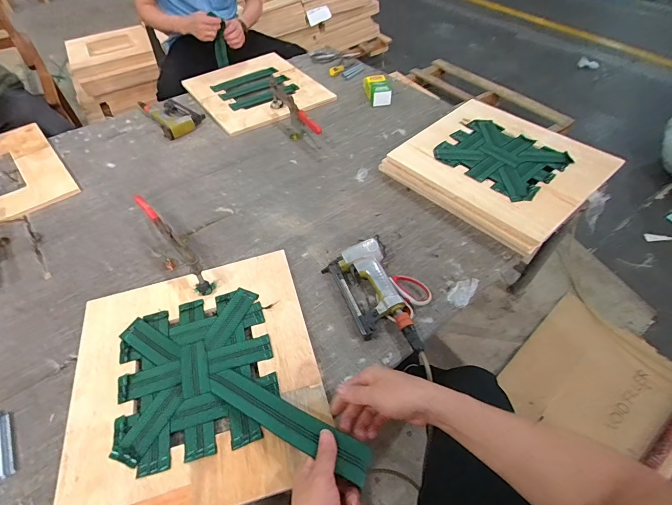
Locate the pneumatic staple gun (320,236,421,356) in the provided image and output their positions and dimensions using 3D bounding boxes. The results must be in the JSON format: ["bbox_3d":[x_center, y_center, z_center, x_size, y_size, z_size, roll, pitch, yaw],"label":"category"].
[{"bbox_3d":[0.084,0.087,0.688,0.133,0.047,0.252,-23,54,-17],"label":"pneumatic staple gun"}]

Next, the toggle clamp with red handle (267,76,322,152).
[{"bbox_3d":[-0.128,-0.421,1.076,0.061,0.099,0.302,-20,53,-16],"label":"toggle clamp with red handle"}]

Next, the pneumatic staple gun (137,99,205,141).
[{"bbox_3d":[-0.543,-0.469,1.162,0.141,0.043,0.264,-31,57,-23],"label":"pneumatic staple gun"}]

